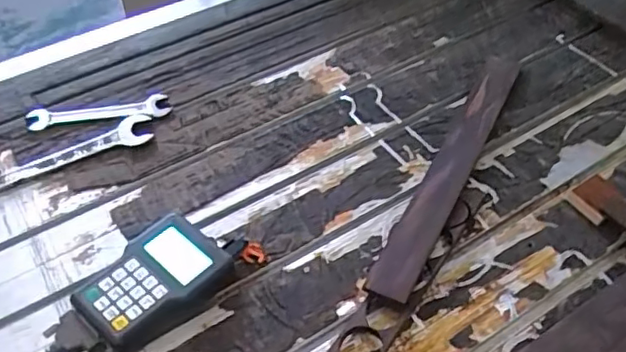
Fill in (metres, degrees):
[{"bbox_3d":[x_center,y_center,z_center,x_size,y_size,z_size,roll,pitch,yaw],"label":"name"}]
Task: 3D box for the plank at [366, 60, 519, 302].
[{"bbox_3d":[0.180,-0.021,0.759,0.050,0.026,0.452,22,52,19],"label":"plank"}]

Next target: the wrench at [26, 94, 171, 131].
[{"bbox_3d":[-0.301,-0.091,0.840,0.194,0.007,0.042,-7,48,-5],"label":"wrench"}]

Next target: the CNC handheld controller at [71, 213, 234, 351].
[{"bbox_3d":[-0.170,0.113,0.637,0.110,0.037,0.159,36,58,28],"label":"CNC handheld controller"}]

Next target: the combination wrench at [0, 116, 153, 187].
[{"bbox_3d":[-0.338,-0.023,0.775,0.254,0.014,0.054,-21,51,-17],"label":"combination wrench"}]

